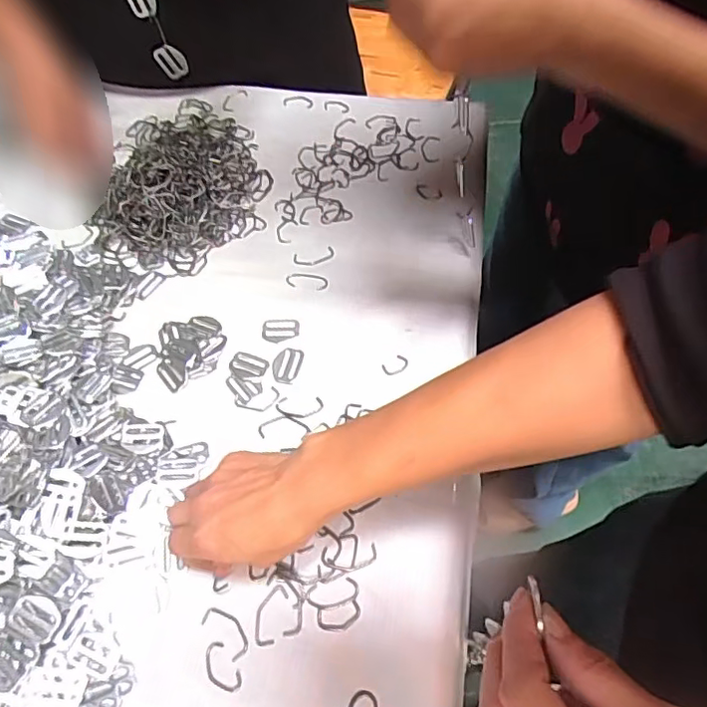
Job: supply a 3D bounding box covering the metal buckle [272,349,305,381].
[{"bbox_3d":[-0.057,0.008,0.497,0.024,0.004,0.032,11,60,9],"label":"metal buckle"}]

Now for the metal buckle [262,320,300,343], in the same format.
[{"bbox_3d":[-0.065,-0.021,0.516,0.032,0.004,0.022,-3,59,0],"label":"metal buckle"}]

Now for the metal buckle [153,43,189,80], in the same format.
[{"bbox_3d":[-0.180,-0.287,0.577,0.029,0.034,0.008,-8,55,17],"label":"metal buckle"}]

